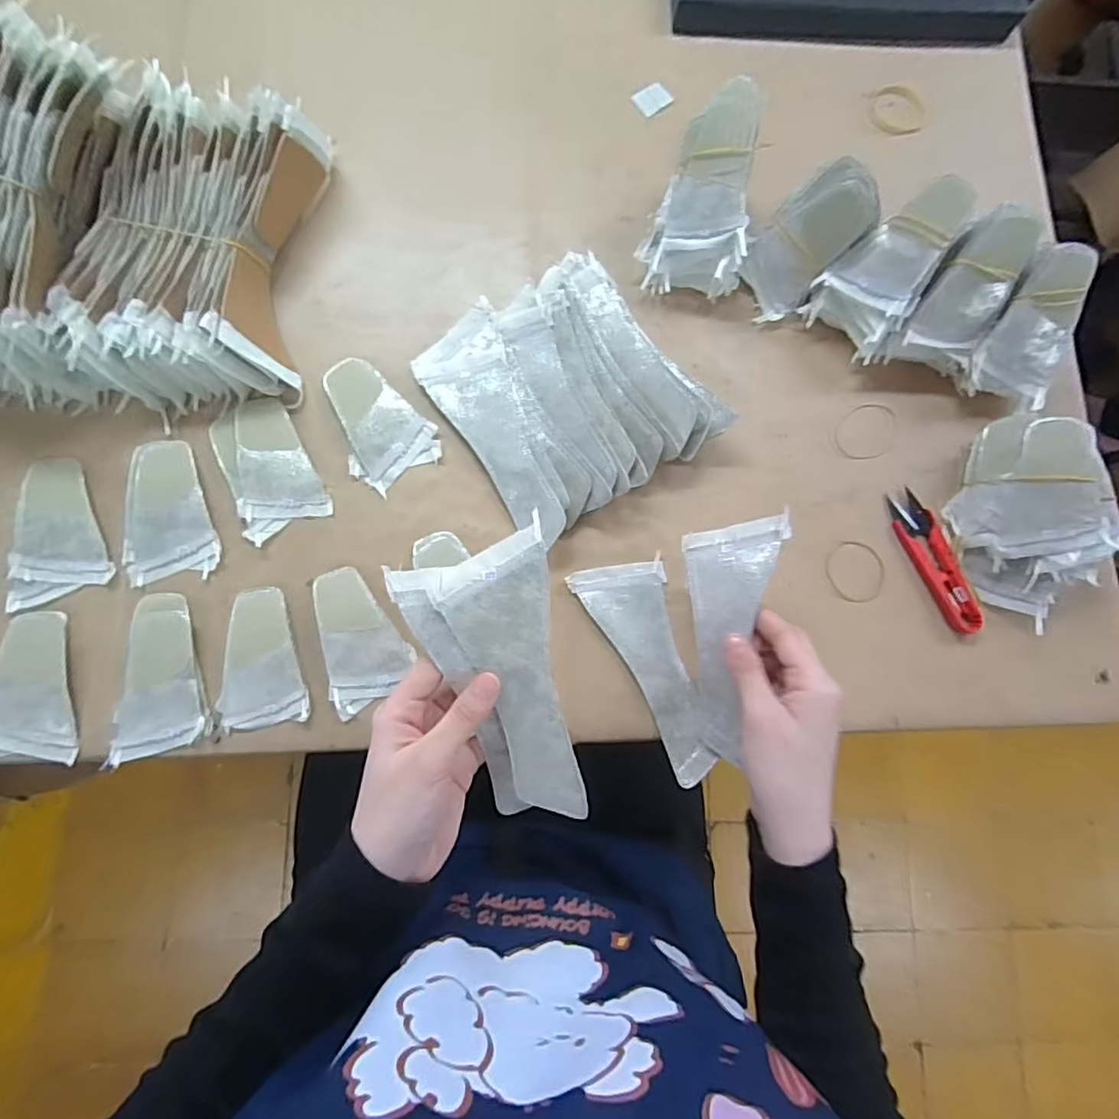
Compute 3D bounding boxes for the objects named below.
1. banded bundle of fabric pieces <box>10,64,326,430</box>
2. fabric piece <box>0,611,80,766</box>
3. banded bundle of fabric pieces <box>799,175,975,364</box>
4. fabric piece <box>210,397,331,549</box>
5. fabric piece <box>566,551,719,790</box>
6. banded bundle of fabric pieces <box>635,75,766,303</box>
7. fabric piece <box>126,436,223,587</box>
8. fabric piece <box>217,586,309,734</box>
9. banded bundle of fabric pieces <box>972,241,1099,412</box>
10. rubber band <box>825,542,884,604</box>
[{"bbox_3d":[-0.262,-0.216,0.424,0.152,0.059,0.227,10,82,-3],"label":"banded bundle of fabric pieces"},{"bbox_3d":[-0.359,0.086,0.400,0.060,0.010,0.099,2,82,-4],"label":"fabric piece"},{"bbox_3d":[0.251,-0.223,0.450,0.067,0.042,0.117,38,118,11],"label":"banded bundle of fabric pieces"},{"bbox_3d":[-0.216,-0.069,0.431,0.060,0.009,0.100,-27,85,-7],"label":"fabric piece"},{"bbox_3d":[0.069,0.076,0.424,0.064,0.008,0.160,-21,80,-7],"label":"fabric piece"},{"bbox_3d":[0.107,-0.273,0.448,0.075,0.035,0.130,8,114,9],"label":"banded bundle of fabric pieces"},{"bbox_3d":[-0.281,-0.037,0.424,0.062,0.007,0.100,-6,83,-5],"label":"fabric piece"},{"bbox_3d":[-0.209,0.068,0.409,0.058,0.009,0.093,-8,83,-5],"label":"fabric piece"},{"bbox_3d":[0.352,-0.176,0.446,0.055,0.032,0.110,10,124,13],"label":"banded bundle of fabric pieces"},{"bbox_3d":[0.229,0.010,0.456,0.046,0.004,0.045,0,80,2],"label":"rubber band"}]

